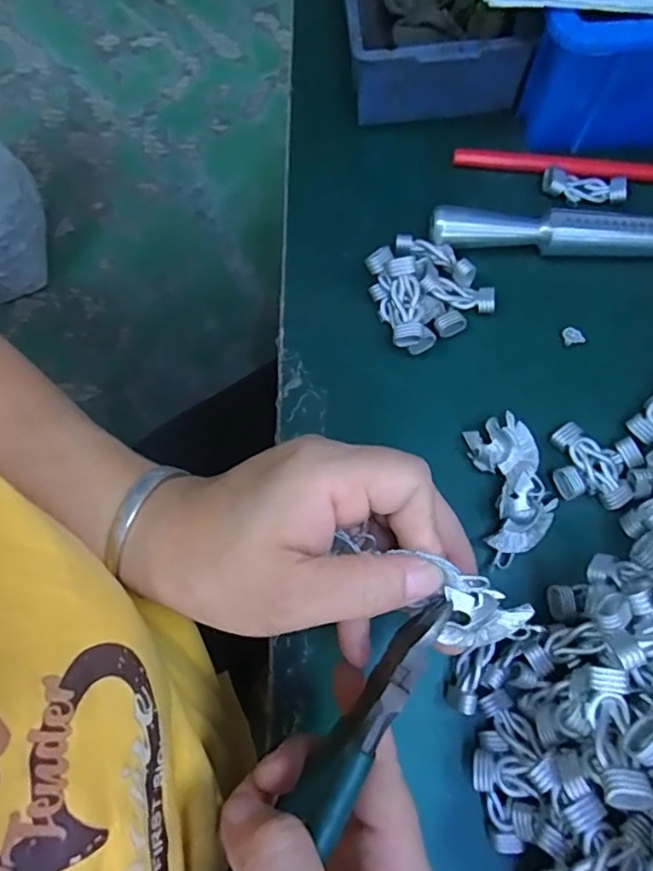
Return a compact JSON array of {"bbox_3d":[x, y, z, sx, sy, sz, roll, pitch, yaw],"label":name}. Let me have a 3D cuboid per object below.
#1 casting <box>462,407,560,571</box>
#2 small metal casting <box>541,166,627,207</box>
[{"bbox_3d":[0.088,0.025,0.285,0.034,0.014,0.066,-15,74,-2],"label":"casting"},{"bbox_3d":[0.140,-0.135,0.326,0.044,0.010,0.016,12,75,5],"label":"small metal casting"}]

